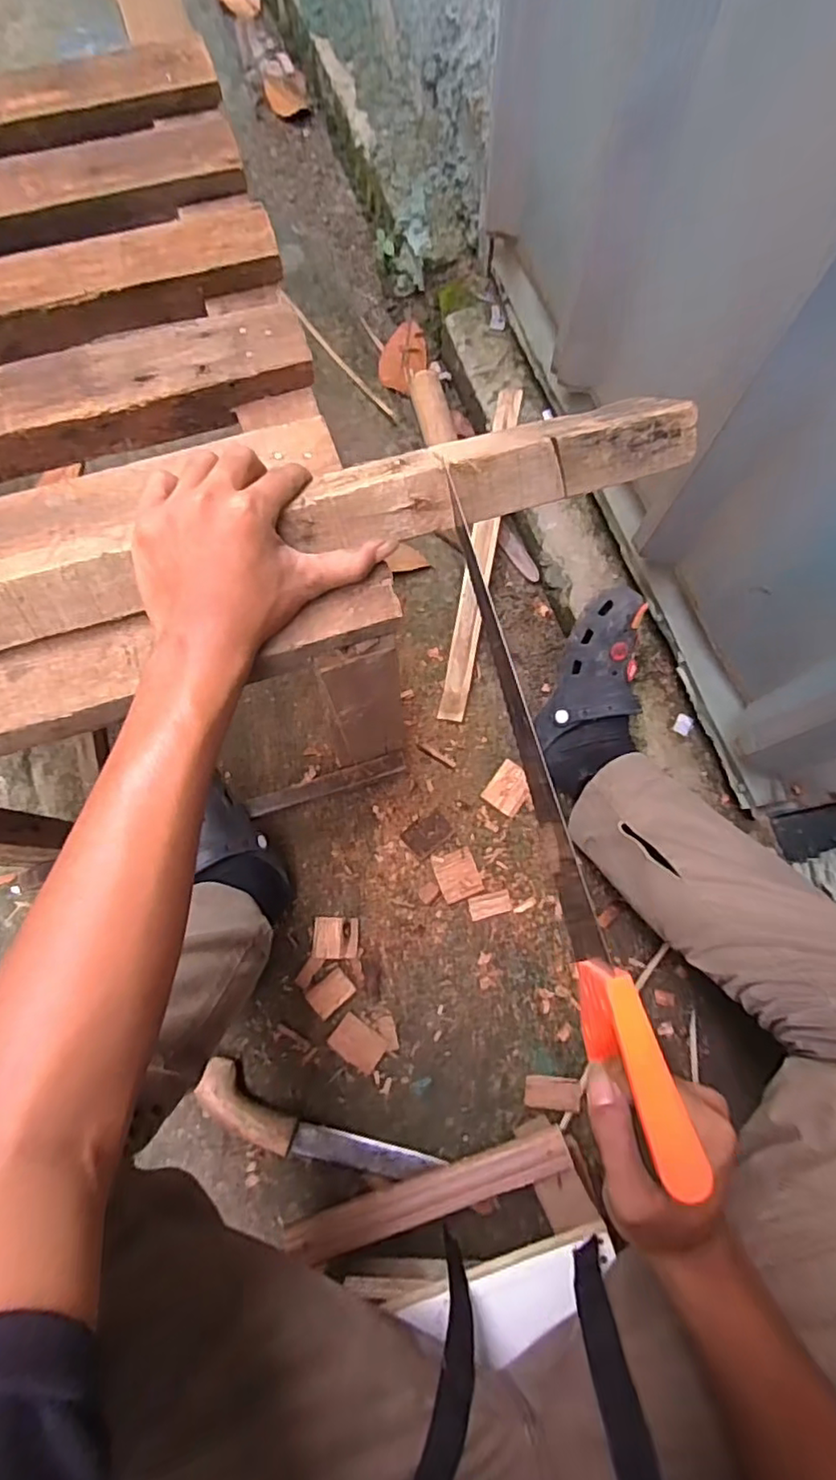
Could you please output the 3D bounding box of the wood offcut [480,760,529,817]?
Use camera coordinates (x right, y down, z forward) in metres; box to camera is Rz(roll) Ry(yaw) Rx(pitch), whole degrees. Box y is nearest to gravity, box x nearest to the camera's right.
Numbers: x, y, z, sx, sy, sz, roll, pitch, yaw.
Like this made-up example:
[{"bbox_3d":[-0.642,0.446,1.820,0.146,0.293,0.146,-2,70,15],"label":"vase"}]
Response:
[{"bbox_3d":[0.117,0.062,0.789,0.048,0.009,0.061,33,87,20],"label":"wood offcut"}]

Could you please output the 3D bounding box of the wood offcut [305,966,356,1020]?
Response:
[{"bbox_3d":[-0.104,0.301,0.725,0.052,0.011,0.039,-40,80,-9],"label":"wood offcut"}]

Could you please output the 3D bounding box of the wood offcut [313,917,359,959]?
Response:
[{"bbox_3d":[-0.101,0.242,0.742,0.054,0.015,0.047,2,76,0],"label":"wood offcut"}]

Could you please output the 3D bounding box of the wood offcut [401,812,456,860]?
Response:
[{"bbox_3d":[0.012,0.120,0.781,0.062,0.007,0.042,-41,80,-9],"label":"wood offcut"}]

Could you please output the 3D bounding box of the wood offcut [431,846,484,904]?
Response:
[{"bbox_3d":[0.050,0.170,0.766,0.051,0.006,0.061,-19,77,-5],"label":"wood offcut"}]

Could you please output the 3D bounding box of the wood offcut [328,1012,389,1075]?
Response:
[{"bbox_3d":[-0.070,0.357,0.714,0.062,0.011,0.043,34,78,7],"label":"wood offcut"}]

